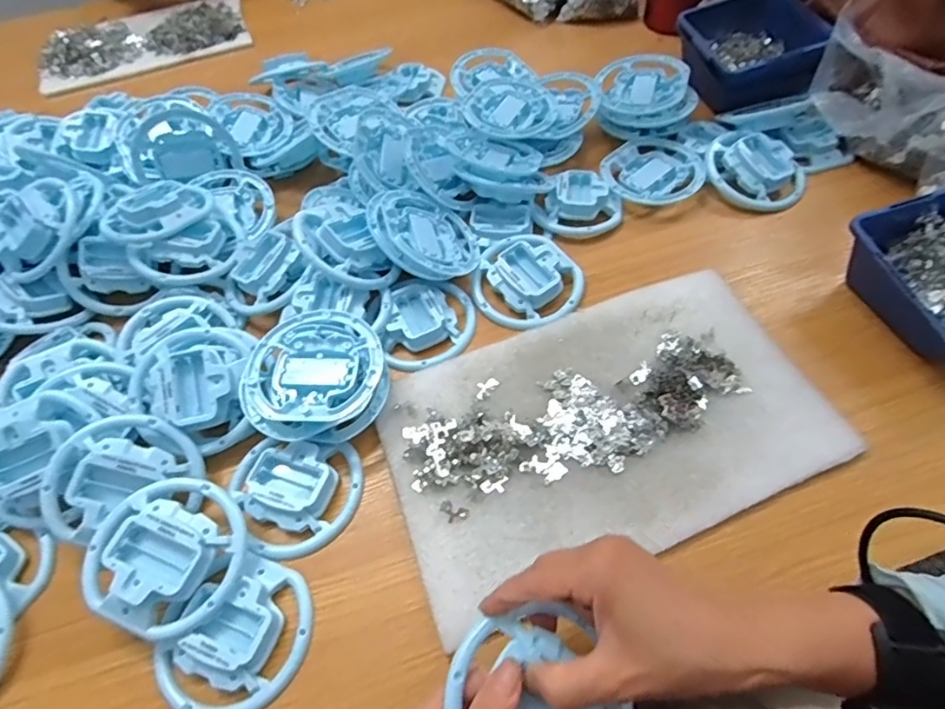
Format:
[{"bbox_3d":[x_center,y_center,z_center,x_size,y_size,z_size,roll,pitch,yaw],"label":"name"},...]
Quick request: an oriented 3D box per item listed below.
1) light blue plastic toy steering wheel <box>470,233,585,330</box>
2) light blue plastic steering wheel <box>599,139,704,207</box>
[{"bbox_3d":[0.050,-0.074,0.513,0.095,0.020,0.101,-2,56,3],"label":"light blue plastic toy steering wheel"},{"bbox_3d":[0.196,-0.195,0.594,0.103,0.023,0.103,-2,56,3],"label":"light blue plastic steering wheel"}]

